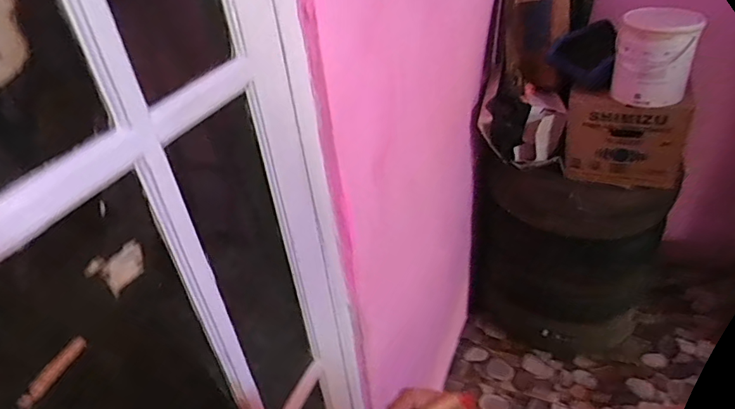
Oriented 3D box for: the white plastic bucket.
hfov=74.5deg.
[{"bbox_3d":[0.751,-0.387,1.267,0.181,0.215,0.214,15,41,27],"label":"white plastic bucket"}]

